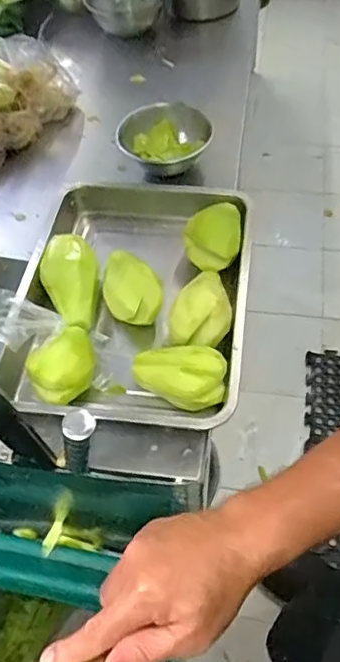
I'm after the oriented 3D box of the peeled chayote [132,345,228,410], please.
[{"bbox_3d":[0.009,0.055,0.653,0.110,0.069,0.057,11,55,12],"label":"peeled chayote"}]

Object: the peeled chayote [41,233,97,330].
[{"bbox_3d":[-0.129,-0.063,0.740,0.069,0.067,0.123,-11,53,-5],"label":"peeled chayote"}]

